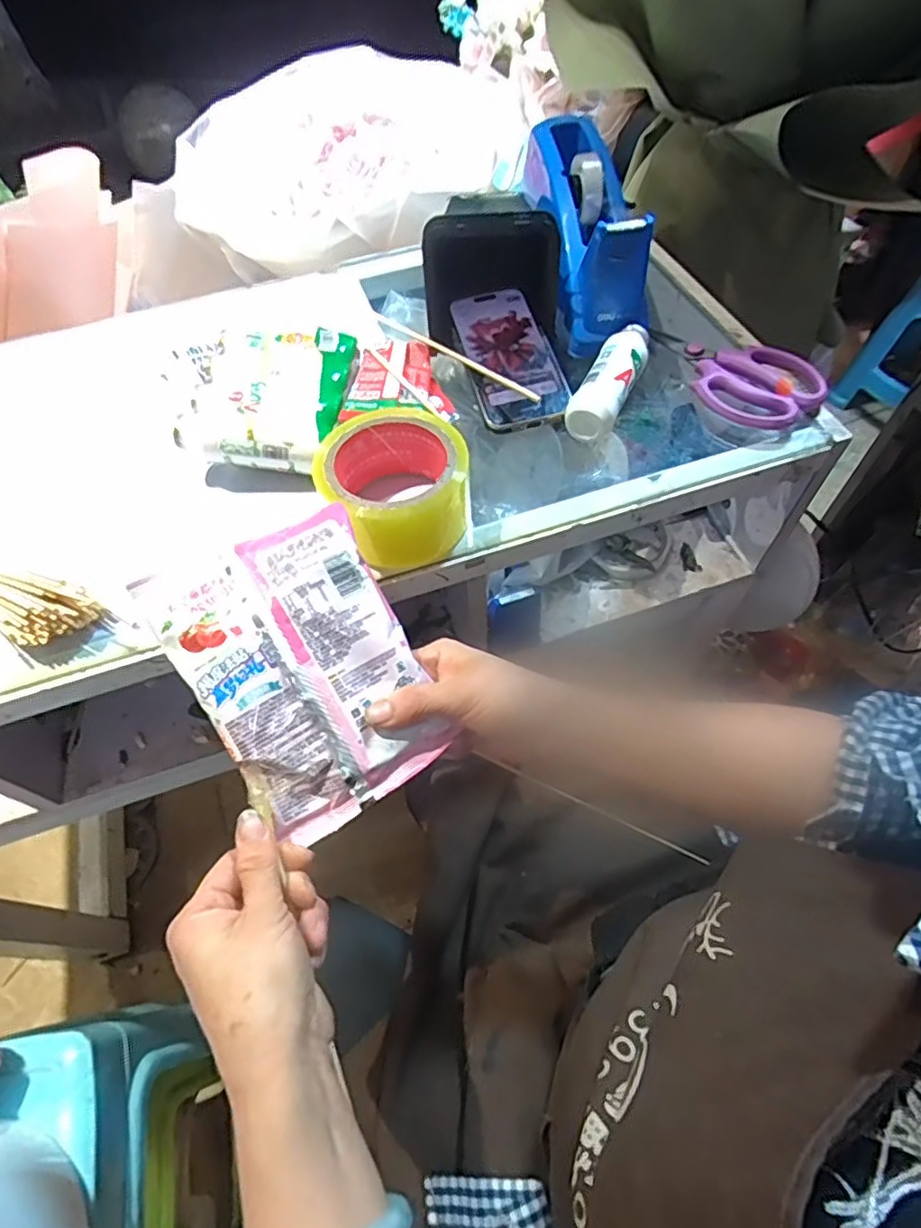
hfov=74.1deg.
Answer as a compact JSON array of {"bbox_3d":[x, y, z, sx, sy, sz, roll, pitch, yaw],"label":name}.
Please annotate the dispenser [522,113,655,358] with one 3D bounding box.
[{"bbox_3d":[0.108,-0.342,0.541,0.072,0.092,0.213,-7,58,-2],"label":"dispenser"}]

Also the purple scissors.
[{"bbox_3d":[0.219,-0.202,0.500,0.088,0.022,0.147,-37,64,-19],"label":"purple scissors"}]

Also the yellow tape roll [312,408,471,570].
[{"bbox_3d":[-0.045,-0.087,0.426,0.095,0.057,0.095,-1,58,1],"label":"yellow tape roll"}]

